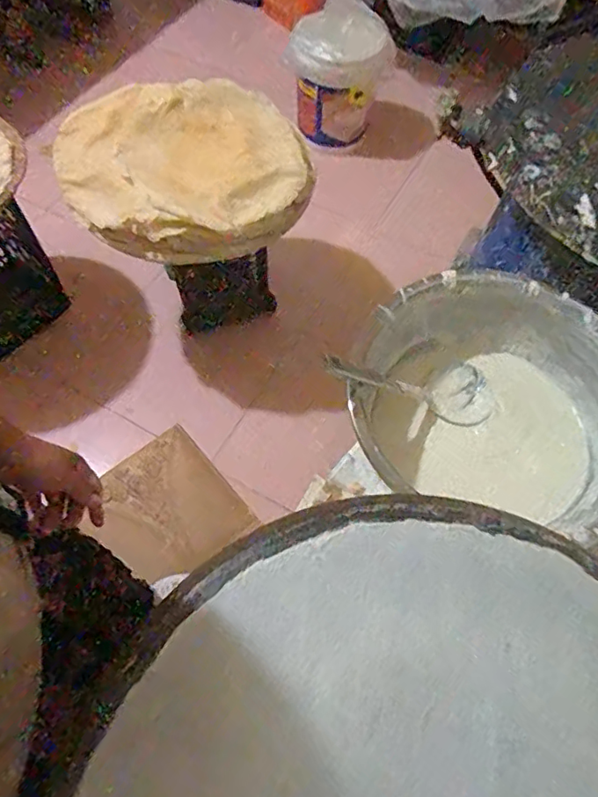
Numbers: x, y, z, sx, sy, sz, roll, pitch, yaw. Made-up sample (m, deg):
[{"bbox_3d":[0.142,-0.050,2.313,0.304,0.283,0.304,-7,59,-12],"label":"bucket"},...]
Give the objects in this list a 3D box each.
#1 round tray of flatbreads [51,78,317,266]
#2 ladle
[{"bbox_3d":[-0.260,-0.532,1.237,0.558,0.140,0.480,-14,63,-9],"label":"round tray of flatbreads"},{"bbox_3d":[0.172,-0.020,0.798,0.291,0.057,0.098,12,52,-35],"label":"ladle"}]

